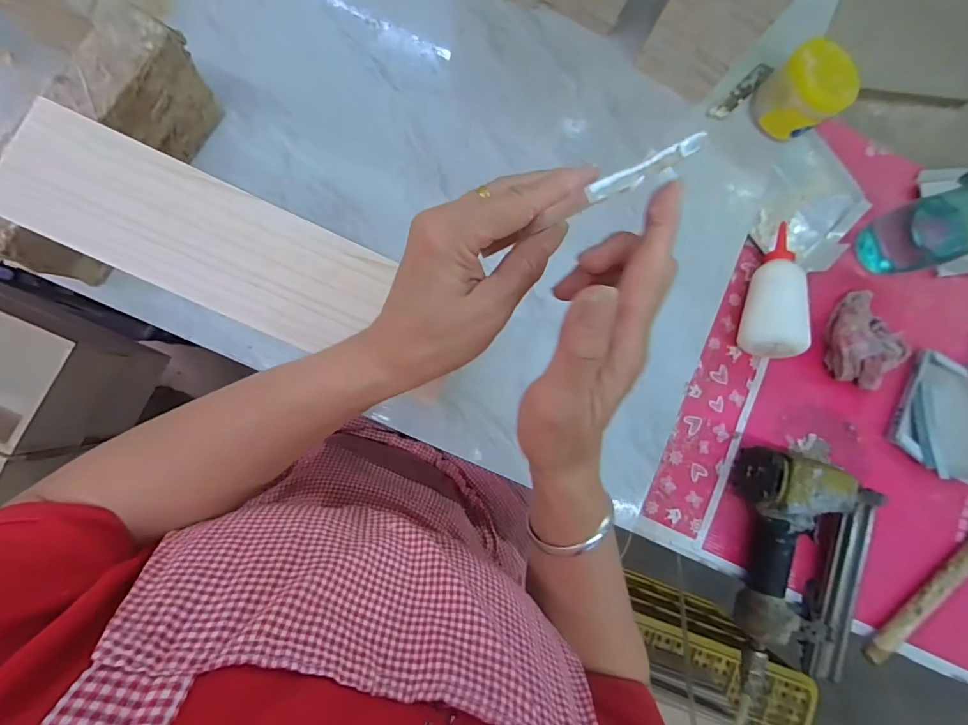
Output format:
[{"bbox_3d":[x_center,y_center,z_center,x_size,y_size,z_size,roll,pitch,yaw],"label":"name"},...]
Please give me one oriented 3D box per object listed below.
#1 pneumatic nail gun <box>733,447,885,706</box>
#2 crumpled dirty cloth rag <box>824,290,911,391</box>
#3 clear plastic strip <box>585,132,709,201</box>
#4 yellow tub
[{"bbox_3d":[0.345,0.222,0.461,0.142,0.063,0.252,1,87,-8],"label":"pneumatic nail gun"},{"bbox_3d":[0.451,-0.030,0.504,0.077,0.033,0.116,28,84,-6],"label":"crumpled dirty cloth rag"},{"bbox_3d":[0.077,-0.089,0.202,0.079,0.007,0.013,-31,92,-21],"label":"clear plastic strip"},{"bbox_3d":[0.349,-0.296,0.480,0.069,0.072,0.075,0,87,-8],"label":"yellow tub"}]

